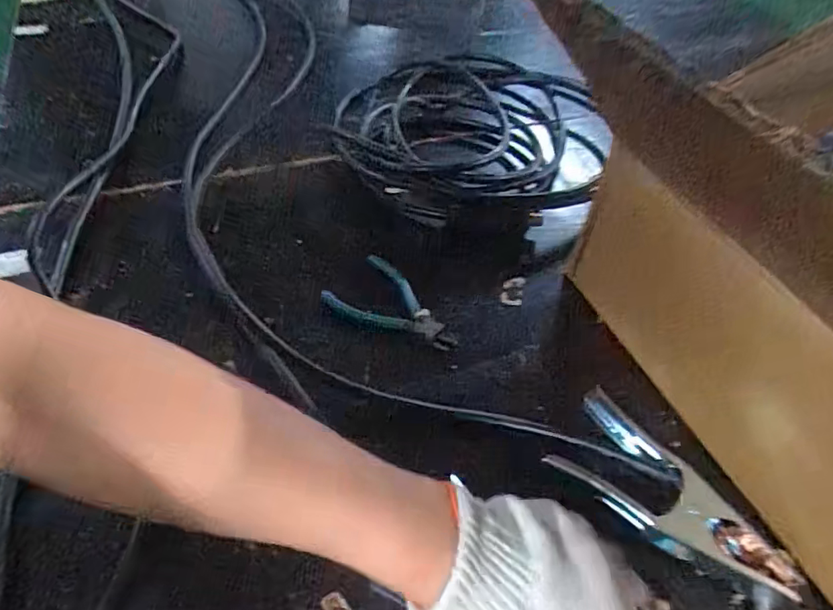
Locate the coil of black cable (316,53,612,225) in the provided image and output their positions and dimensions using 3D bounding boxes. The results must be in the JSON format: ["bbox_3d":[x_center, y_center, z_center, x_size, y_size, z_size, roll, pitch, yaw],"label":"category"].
[{"bbox_3d":[0.056,-0.216,0.626,0.286,0.056,0.314,6,50,1],"label":"coil of black cable"}]

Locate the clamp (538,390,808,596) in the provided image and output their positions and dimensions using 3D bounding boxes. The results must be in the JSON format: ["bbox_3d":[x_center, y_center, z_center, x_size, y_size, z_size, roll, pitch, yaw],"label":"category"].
[{"bbox_3d":[0.170,0.131,0.360,0.157,0.033,0.079,35,56,23],"label":"clamp"}]

